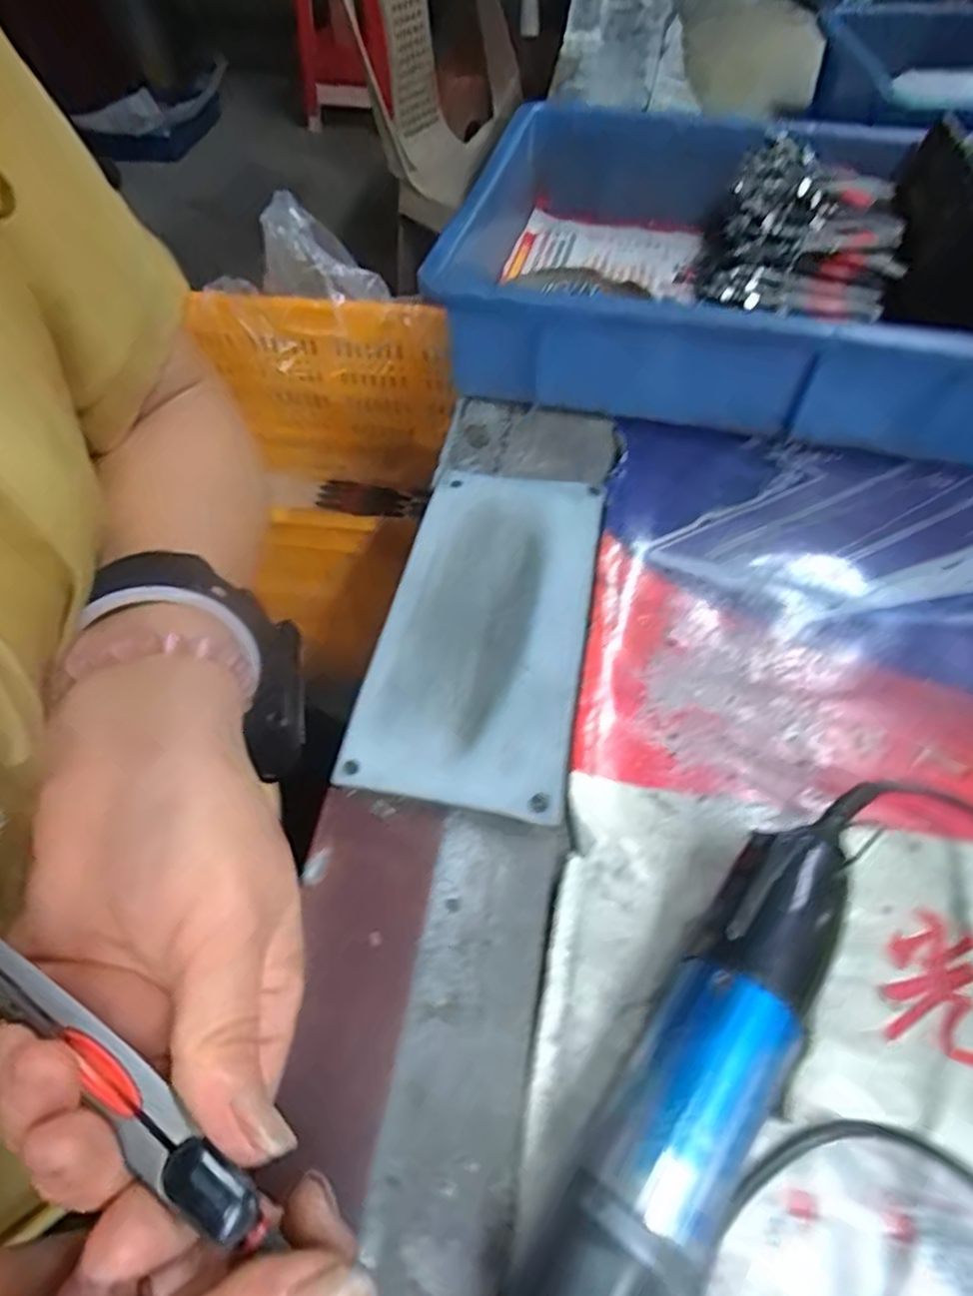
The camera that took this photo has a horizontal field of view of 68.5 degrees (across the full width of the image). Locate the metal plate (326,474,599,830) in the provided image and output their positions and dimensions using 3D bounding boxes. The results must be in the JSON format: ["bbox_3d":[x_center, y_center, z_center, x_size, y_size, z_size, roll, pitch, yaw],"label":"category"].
[{"bbox_3d":[0.000,-0.015,0.346,0.095,0.008,0.193,8,54,8],"label":"metal plate"}]

